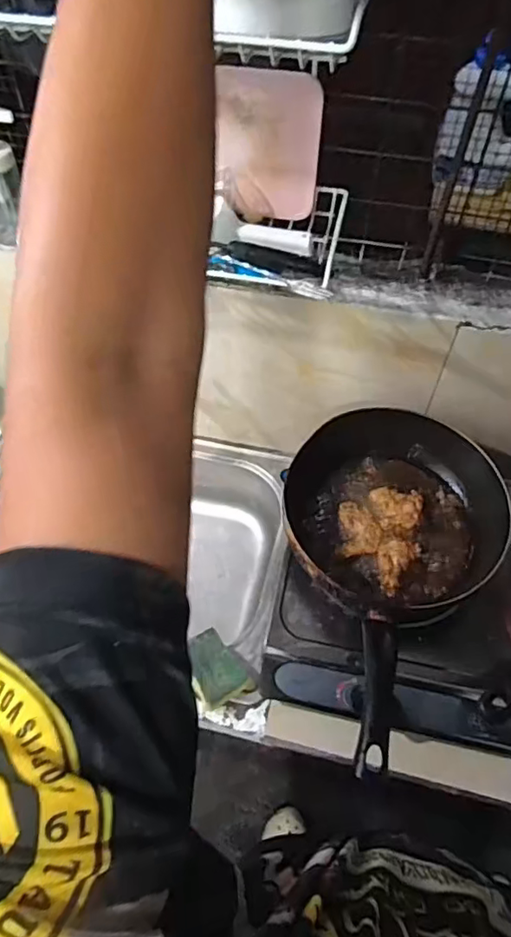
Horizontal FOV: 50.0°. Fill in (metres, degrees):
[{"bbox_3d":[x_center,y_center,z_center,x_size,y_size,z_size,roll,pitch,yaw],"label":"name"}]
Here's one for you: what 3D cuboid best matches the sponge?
[{"bbox_3d":[-0.059,0.285,0.790,0.076,0.032,0.103,-27,60,-15],"label":"sponge"}]

